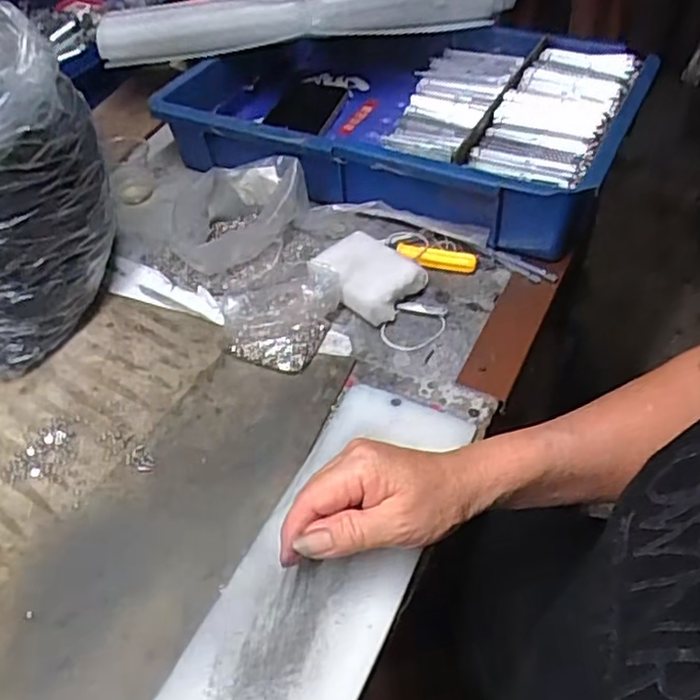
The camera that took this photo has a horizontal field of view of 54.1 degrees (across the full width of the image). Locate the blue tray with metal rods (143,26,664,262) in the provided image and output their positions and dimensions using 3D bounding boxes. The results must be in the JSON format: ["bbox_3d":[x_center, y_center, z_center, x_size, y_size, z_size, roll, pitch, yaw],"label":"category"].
[{"bbox_3d":[0.044,-0.231,0.684,0.436,0.092,0.267,18,50,18],"label":"blue tray with metal rods"}]

